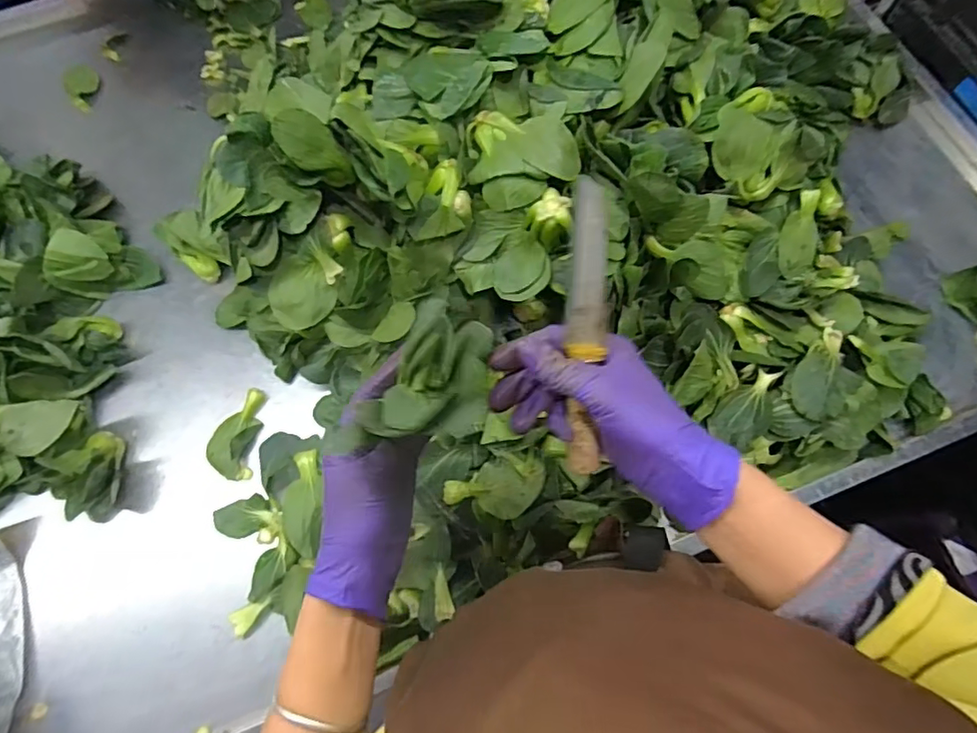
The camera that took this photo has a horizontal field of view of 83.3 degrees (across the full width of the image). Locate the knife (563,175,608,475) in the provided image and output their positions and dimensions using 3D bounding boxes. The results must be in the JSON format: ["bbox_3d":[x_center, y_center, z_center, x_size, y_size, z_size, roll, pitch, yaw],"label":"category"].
[{"bbox_3d":[0.064,-0.016,0.356,0.023,0.016,0.199,-2,115,1],"label":"knife"}]

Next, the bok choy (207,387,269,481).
[{"bbox_3d":[-0.283,0.072,0.609,0.051,0.028,0.099,5,70,4],"label":"bok choy"}]

